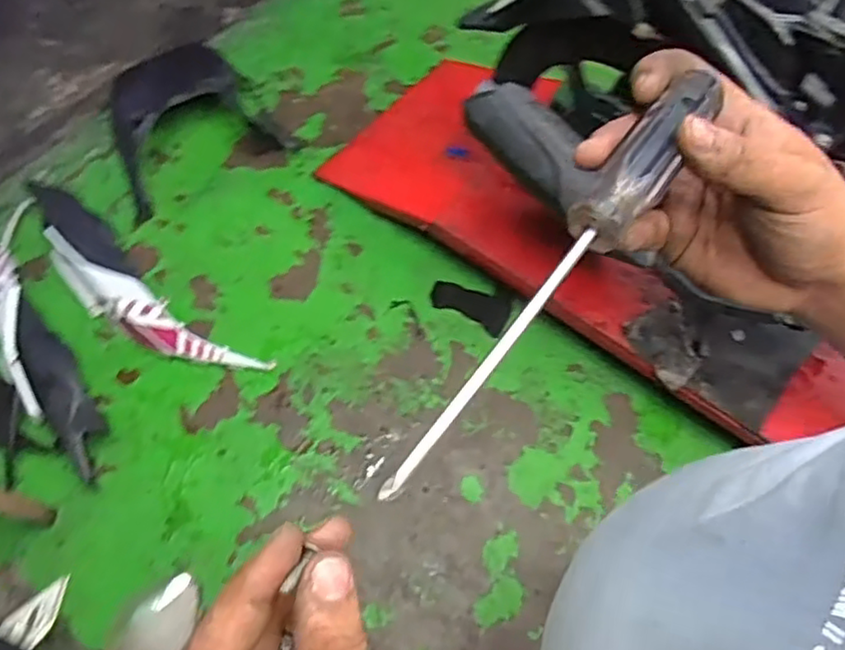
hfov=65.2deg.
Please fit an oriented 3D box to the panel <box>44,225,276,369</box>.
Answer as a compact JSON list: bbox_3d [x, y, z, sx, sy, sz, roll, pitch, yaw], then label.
[{"bbox_3d":[-0.667,-0.038,1.552,0.669,0.106,0.120,27,66,15],"label":"panel"}]

